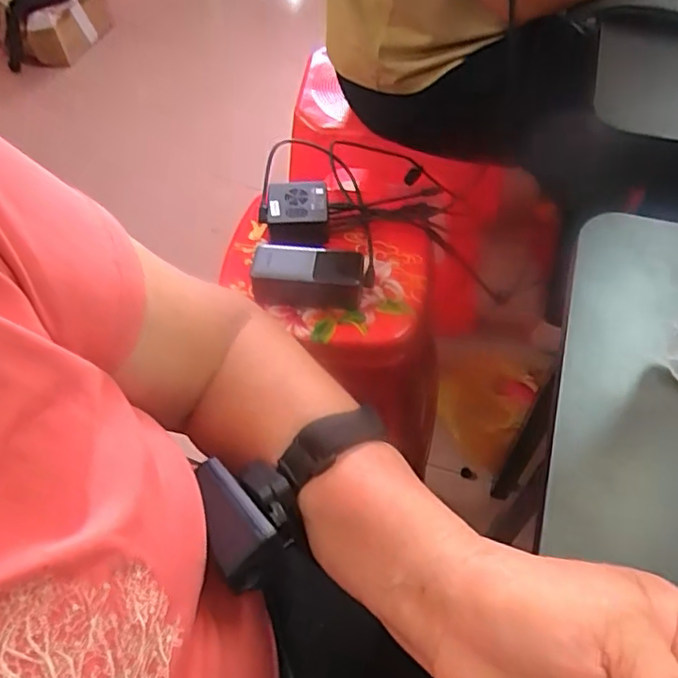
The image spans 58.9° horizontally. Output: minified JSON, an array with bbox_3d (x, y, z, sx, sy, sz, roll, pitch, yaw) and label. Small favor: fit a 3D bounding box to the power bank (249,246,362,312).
[{"bbox_3d":[-0.038,-0.072,0.717,0.131,0.050,0.065,4,56,4],"label":"power bank"}]

